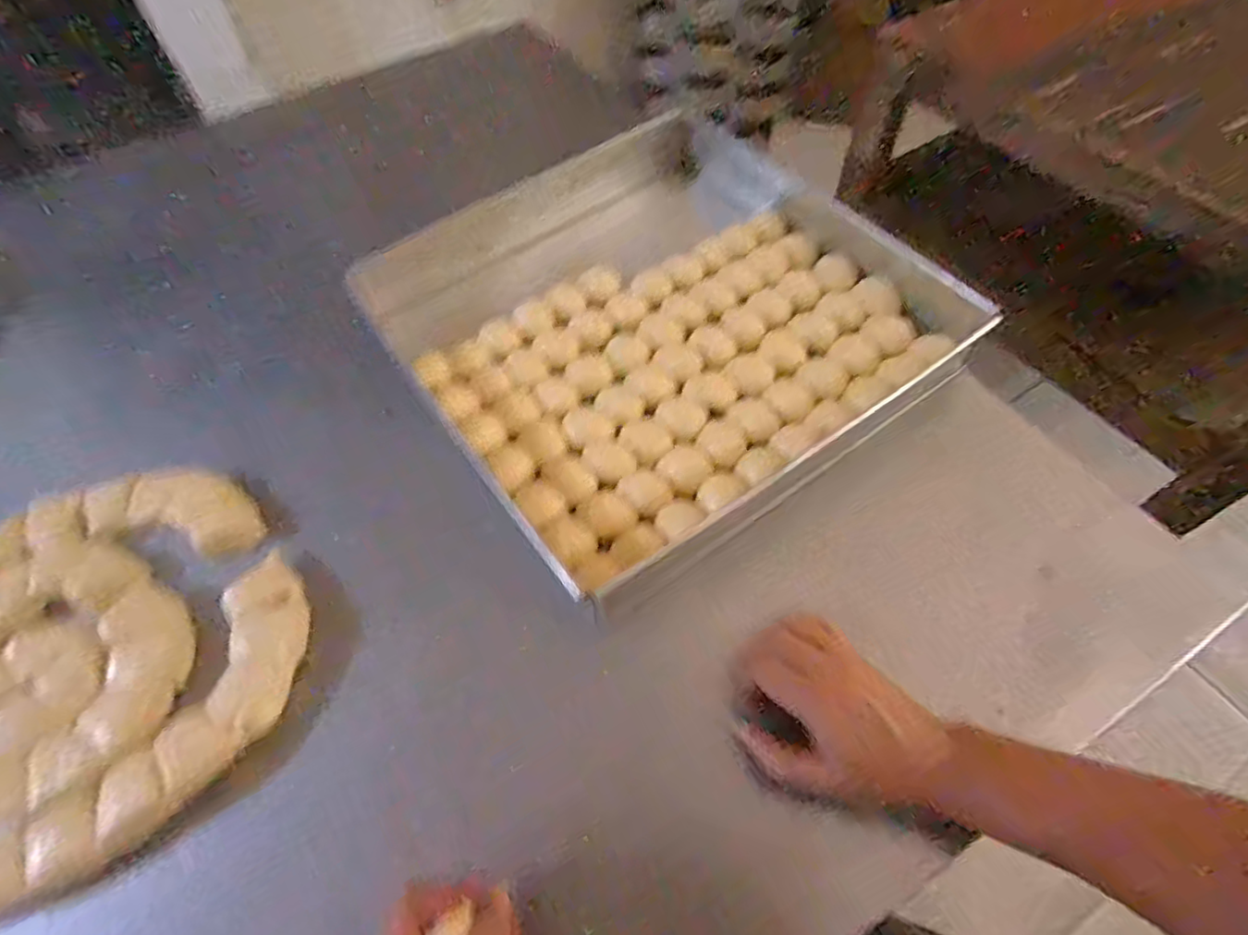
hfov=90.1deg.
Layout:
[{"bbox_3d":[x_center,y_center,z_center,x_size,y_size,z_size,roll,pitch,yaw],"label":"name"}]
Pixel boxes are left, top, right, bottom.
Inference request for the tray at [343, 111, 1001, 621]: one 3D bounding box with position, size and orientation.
[{"bbox_3d":[0.019,-0.161,0.586,0.437,0.063,0.466,-33,61,-17],"label":"tray"}]

